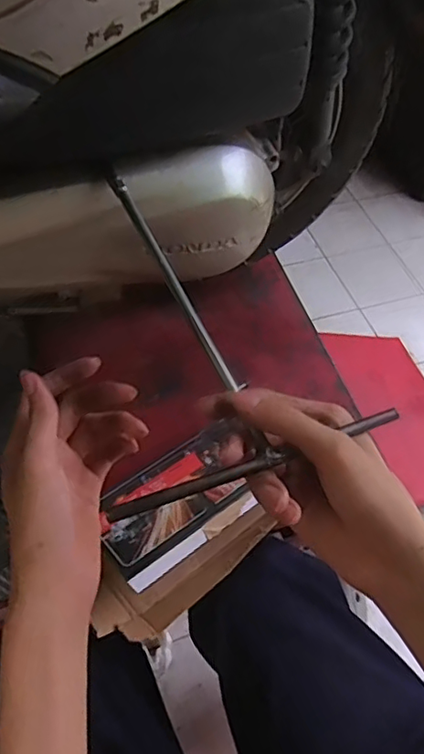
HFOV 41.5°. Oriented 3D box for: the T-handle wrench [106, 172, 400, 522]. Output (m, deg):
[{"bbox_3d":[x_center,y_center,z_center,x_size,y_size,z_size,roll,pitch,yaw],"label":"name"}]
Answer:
[{"bbox_3d":[-0.010,-0.052,0.358,0.164,0.010,0.262,-13,58,-13],"label":"T-handle wrench"}]

